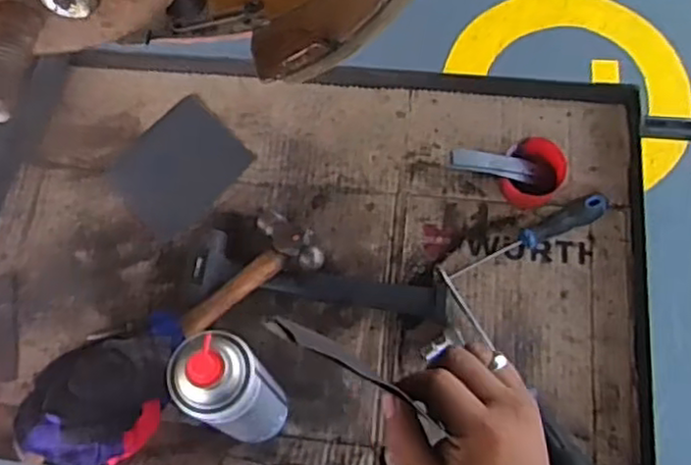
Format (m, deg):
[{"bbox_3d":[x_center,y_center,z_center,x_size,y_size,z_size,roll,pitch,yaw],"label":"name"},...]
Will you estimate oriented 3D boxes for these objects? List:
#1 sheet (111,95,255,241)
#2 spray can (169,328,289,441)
[{"bbox_3d":[-0.187,-0.072,0.793,0.140,0.006,0.125,-42,73,-6],"label":"sheet"},{"bbox_3d":[-0.095,0.134,0.589,0.061,0.190,0.074,-35,74,-10],"label":"spray can"}]

